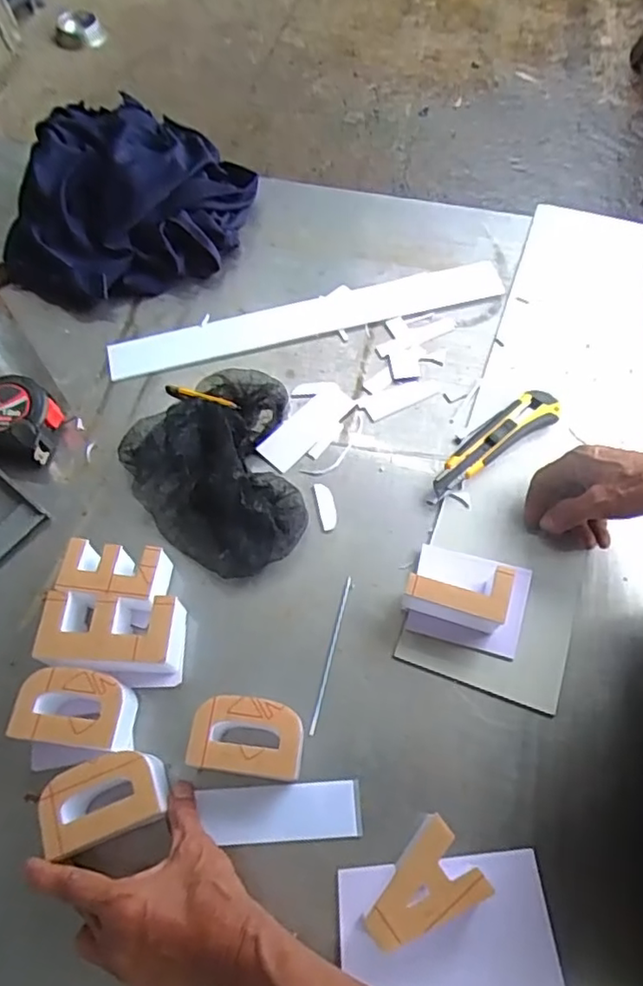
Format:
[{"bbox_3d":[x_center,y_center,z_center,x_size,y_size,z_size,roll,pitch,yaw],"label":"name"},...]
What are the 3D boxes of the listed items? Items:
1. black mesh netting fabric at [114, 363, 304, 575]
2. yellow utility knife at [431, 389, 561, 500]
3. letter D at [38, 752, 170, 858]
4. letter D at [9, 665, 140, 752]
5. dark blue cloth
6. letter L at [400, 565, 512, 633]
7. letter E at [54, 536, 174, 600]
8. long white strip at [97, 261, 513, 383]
[{"bbox_3d":[-0.109,-0.028,0.594,0.165,0.037,0.229,-10,63,-3],"label":"black mesh netting fabric"},{"bbox_3d":[0.169,-0.050,0.607,0.156,0.023,0.038,-32,66,-14],"label":"yellow utility knife"},{"bbox_3d":[-0.160,0.230,0.457,0.089,0.038,0.051,-19,64,-7],"label":"letter D"},{"bbox_3d":[-0.195,0.174,0.490,0.083,0.050,0.053,5,63,5],"label":"letter D"},{"bbox_3d":[-0.228,-0.342,0.721,0.239,0.103,0.251,14,64,9],"label":"dark blue cloth"},{"bbox_3d":[0.114,0.086,0.521,0.085,0.050,0.045,11,64,8],"label":"letter L"},{"bbox_3d":[-0.178,0.073,0.540,0.091,0.048,0.050,4,63,4],"label":"letter E"},{"bbox_3d":[-0.012,-0.206,0.699,0.456,0.009,0.048,-16,64,-6],"label":"long white strip"}]

